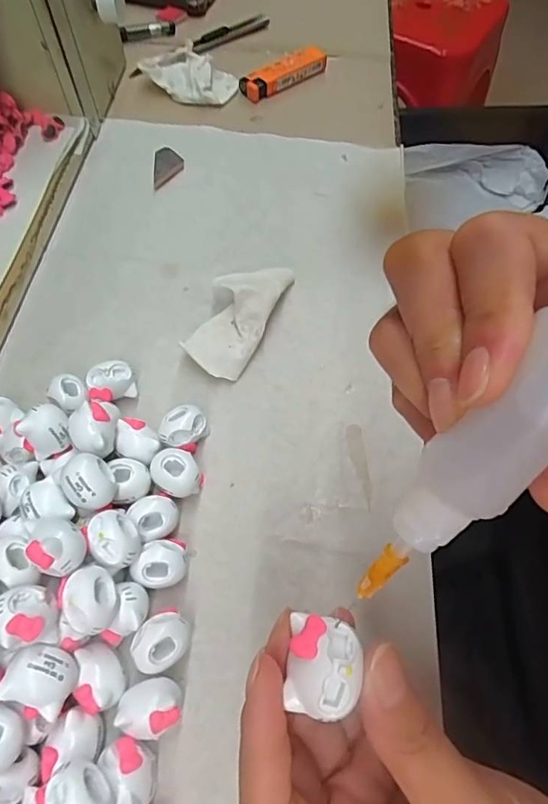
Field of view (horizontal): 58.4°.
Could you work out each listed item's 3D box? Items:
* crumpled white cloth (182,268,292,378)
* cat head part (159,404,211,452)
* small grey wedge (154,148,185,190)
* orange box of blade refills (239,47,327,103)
[{"bbox_3d":[-0.020,-0.054,0.291,0.037,0.024,0.083,22,64,13],"label":"crumpled white cloth"},{"bbox_3d":[-0.048,0.015,0.260,0.021,0.020,0.023,14,62,9],"label":"cat head part"},{"bbox_3d":[-0.077,-0.174,0.362,0.021,0.005,0.035,-3,61,0],"label":"small grey wedge"},{"bbox_3d":[0.009,-0.281,0.418,0.078,0.015,0.022,-33,68,-18],"label":"orange box of blade refills"}]

